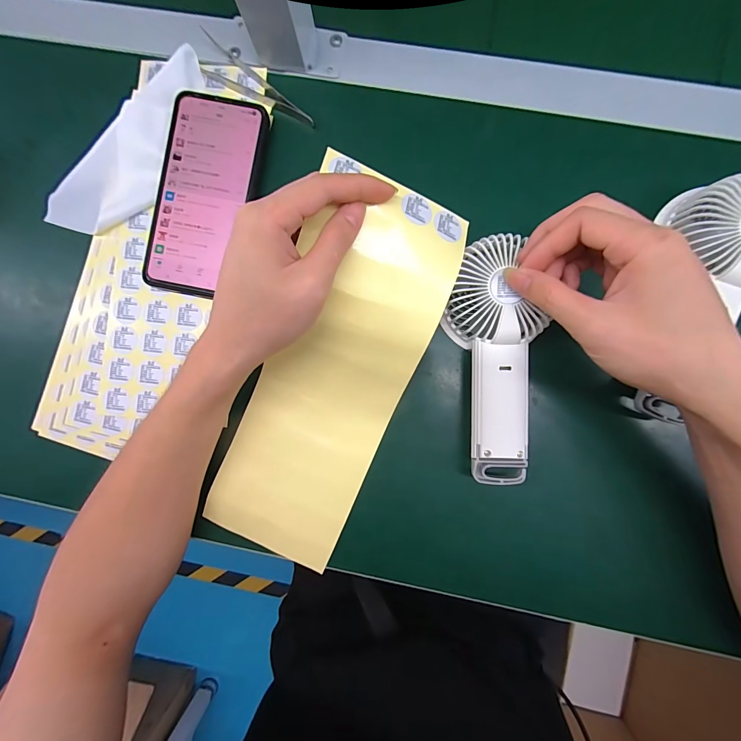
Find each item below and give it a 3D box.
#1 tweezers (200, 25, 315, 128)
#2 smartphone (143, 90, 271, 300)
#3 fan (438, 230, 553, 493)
[{"bbox_3d":[-0.096,-0.237,0.290,0.115,0.011,0.025,36,94,6],"label":"tweezers"},{"bbox_3d":[-0.135,-0.141,0.283,0.076,0.011,0.158,14,91,7],"label":"smartphone"},{"bbox_3d":[0.092,-0.006,0.258,0.062,0.035,0.173,-5,93,7],"label":"fan"}]

